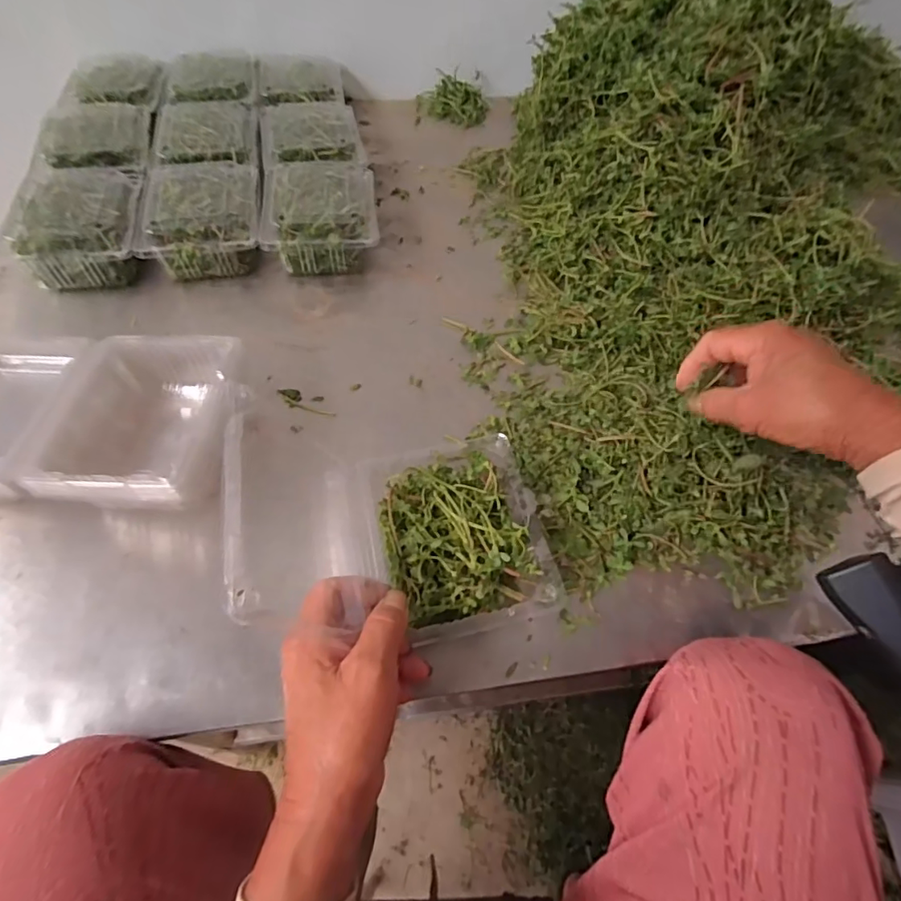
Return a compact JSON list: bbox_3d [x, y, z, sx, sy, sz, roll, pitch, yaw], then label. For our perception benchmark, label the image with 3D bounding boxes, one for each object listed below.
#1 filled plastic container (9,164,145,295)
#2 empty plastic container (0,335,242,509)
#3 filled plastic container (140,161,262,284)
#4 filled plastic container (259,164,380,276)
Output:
[{"bbox_3d":[-0.354,-0.222,0.516,0.097,0.074,0.138,-10,58,-9],"label":"filled plastic container"},{"bbox_3d":[-0.272,-0.020,0.379,0.227,0.069,0.142,2,56,-1],"label":"empty plastic container"},{"bbox_3d":[-0.249,-0.237,0.536,0.105,0.064,0.143,-9,57,-8],"label":"filled plastic container"},{"bbox_3d":[-0.132,-0.239,0.544,0.111,0.062,0.125,-4,57,-5],"label":"filled plastic container"}]

